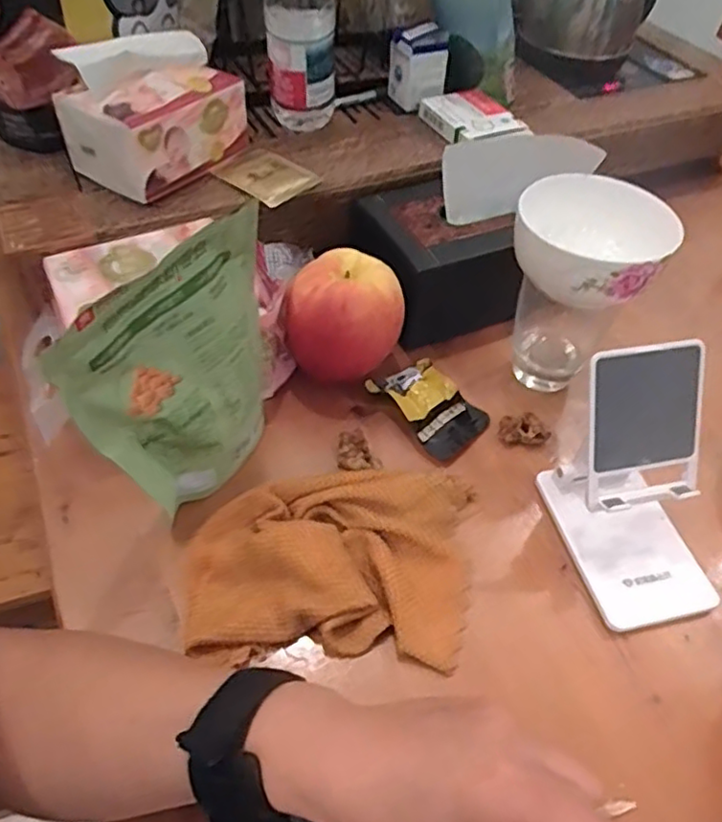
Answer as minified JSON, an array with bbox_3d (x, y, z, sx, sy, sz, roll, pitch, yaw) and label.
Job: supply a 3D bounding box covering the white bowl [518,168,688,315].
[{"bbox_3d":[0.167,-0.128,0.468,0.106,0.056,0.105,2,50,-2],"label":"white bowl"}]

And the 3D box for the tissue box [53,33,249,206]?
[{"bbox_3d":[-0.170,-0.254,0.537,0.085,0.086,0.141,28,53,18],"label":"tissue box"}]

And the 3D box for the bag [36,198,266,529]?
[{"bbox_3d":[-0.104,-0.016,0.405,0.034,0.177,0.146,31,54,20],"label":"bag"}]

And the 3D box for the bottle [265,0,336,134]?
[{"bbox_3d":[-0.054,-0.350,0.593,0.062,0.171,0.068,-1,50,-5],"label":"bottle"}]

